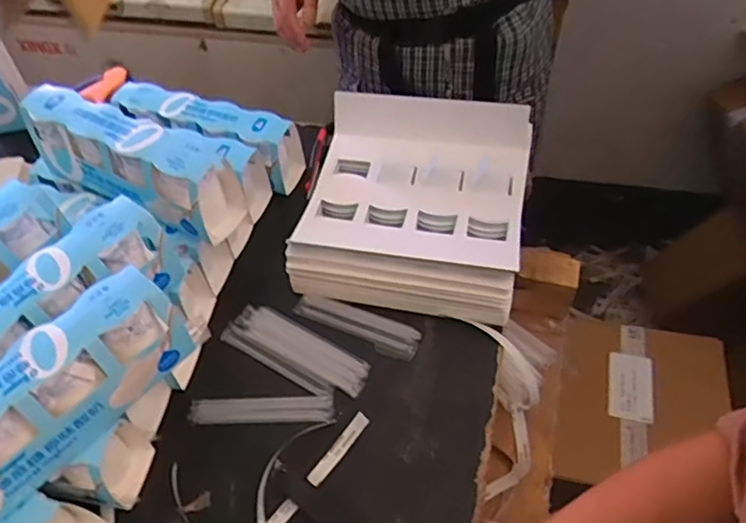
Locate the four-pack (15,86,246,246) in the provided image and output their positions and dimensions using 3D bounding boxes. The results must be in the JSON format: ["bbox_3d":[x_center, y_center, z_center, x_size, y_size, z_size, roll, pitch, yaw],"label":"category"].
[{"bbox_3d":[-0.278,-0.115,0.682,0.266,0.103,0.066,20,55,17],"label":"four-pack"}]

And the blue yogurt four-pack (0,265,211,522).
[{"bbox_3d":[-0.284,0.123,0.507,0.075,0.091,0.277,32,60,25],"label":"blue yogurt four-pack"}]

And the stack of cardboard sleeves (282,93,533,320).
[{"bbox_3d":[0.057,-0.081,0.785,0.273,0.107,0.293,9,53,10],"label":"stack of cardboard sleeves"}]

